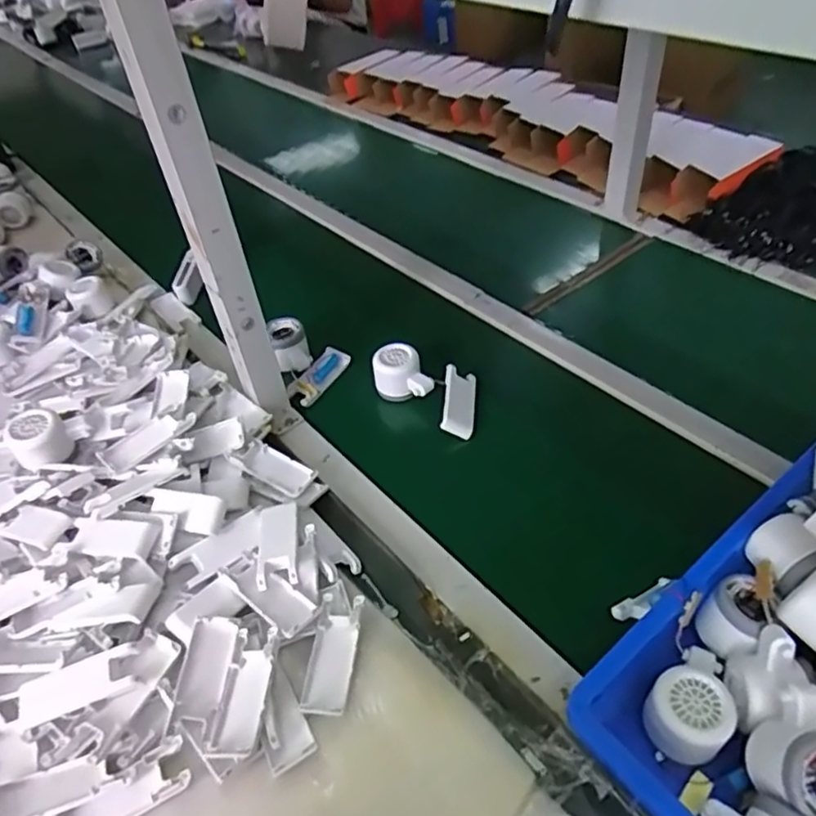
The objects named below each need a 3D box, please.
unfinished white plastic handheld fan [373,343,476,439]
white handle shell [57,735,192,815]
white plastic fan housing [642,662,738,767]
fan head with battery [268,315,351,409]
[{"bbox_3d":[0.029,-0.025,0.804,0.151,0.047,0.088,33,56,17],"label":"unfinished white plastic handheld fan"},{"bbox_3d":[-0.224,0.307,0.502,0.102,0.010,0.039,-29,49,-21],"label":"white handle shell"},{"bbox_3d":[0.214,0.229,0.483,0.063,0.035,0.055,-36,52,-27],"label":"white plastic fan housing"},{"bbox_3d":[-0.129,-0.067,0.854,0.092,0.053,0.123,-15,46,-8],"label":"fan head with battery"}]

